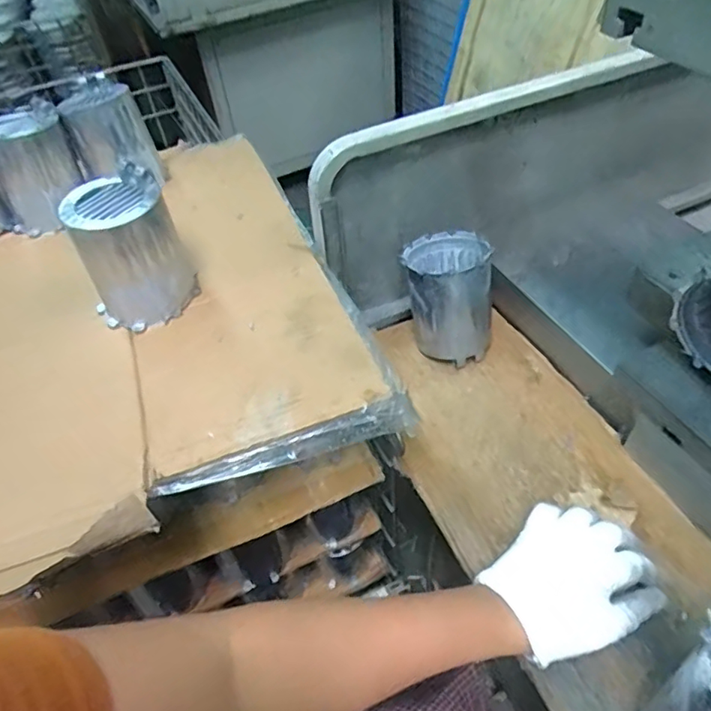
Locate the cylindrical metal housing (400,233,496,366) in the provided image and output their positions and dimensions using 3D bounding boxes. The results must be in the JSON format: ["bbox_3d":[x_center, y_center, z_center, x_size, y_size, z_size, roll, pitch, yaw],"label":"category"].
[{"bbox_3d":[0.106,-0.065,0.630,0.091,0.116,0.112,-3,49,4],"label":"cylindrical metal housing"}]

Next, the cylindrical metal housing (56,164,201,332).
[{"bbox_3d":[-0.215,-0.099,0.532,0.097,0.122,0.081,-20,50,-11],"label":"cylindrical metal housing"}]

